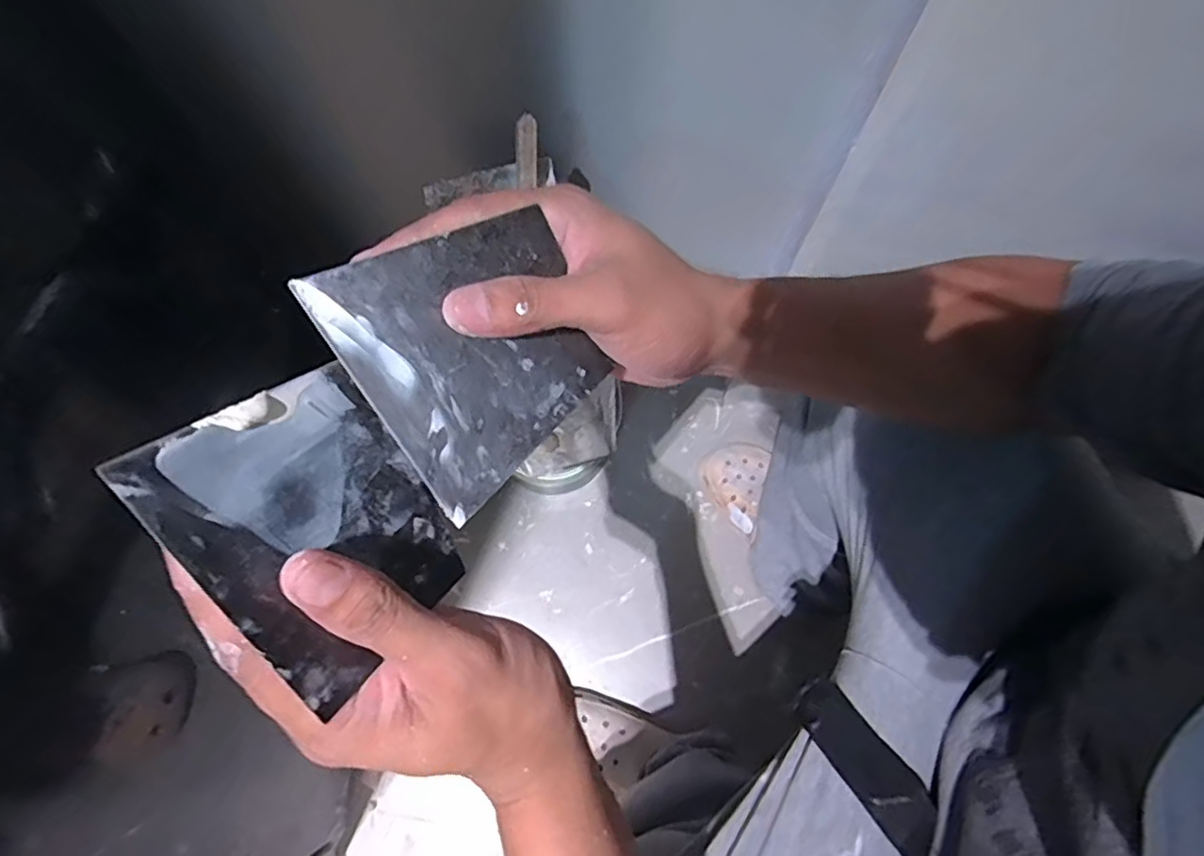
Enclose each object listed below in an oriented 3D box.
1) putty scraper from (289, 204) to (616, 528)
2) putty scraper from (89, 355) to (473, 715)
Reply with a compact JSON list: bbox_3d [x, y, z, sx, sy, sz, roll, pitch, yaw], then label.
[{"bbox_3d":[-0.049,-0.031,0.252,0.094,0.004,0.104,-36,115,-19],"label":"putty scraper"},{"bbox_3d":[-0.092,0.032,0.209,0.004,0.100,0.083,-14,25,30],"label":"putty scraper"}]

